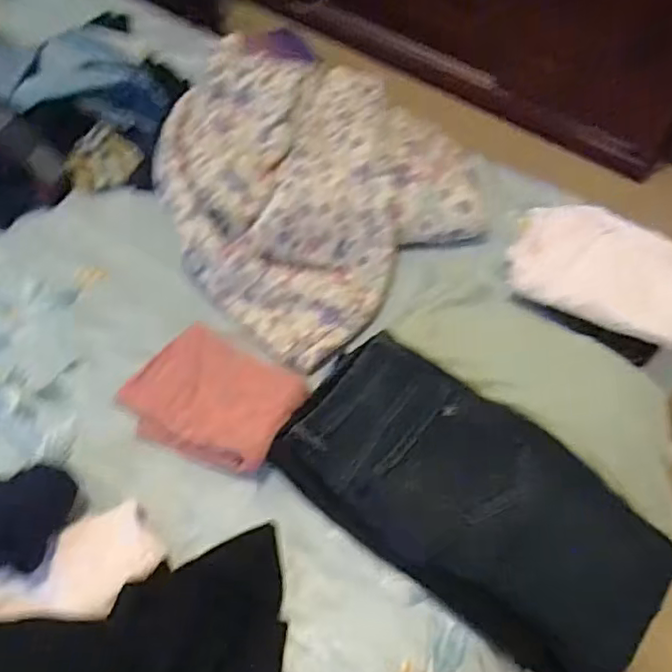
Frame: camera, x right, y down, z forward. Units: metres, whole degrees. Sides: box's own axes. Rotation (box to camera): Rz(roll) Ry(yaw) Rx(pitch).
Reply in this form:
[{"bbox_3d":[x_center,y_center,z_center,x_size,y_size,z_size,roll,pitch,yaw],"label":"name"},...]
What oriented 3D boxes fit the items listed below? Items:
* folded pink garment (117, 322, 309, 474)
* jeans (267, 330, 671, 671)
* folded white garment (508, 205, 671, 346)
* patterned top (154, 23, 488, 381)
[{"bbox_3d":[-0.189,0.091,0.921,0.255,0.034,0.179,24,73,30],"label":"folded pink garment"},{"bbox_3d":[0.178,0.217,0.824,0.506,0.096,0.238,34,63,20],"label":"jeans"},{"bbox_3d":[0.417,-0.112,0.974,0.274,0.081,0.165,28,62,17],"label":"folded white garment"},{"bbox_3d":[-0.096,-0.320,1.136,0.506,0.142,0.662,-38,65,-22],"label":"patterned top"}]

